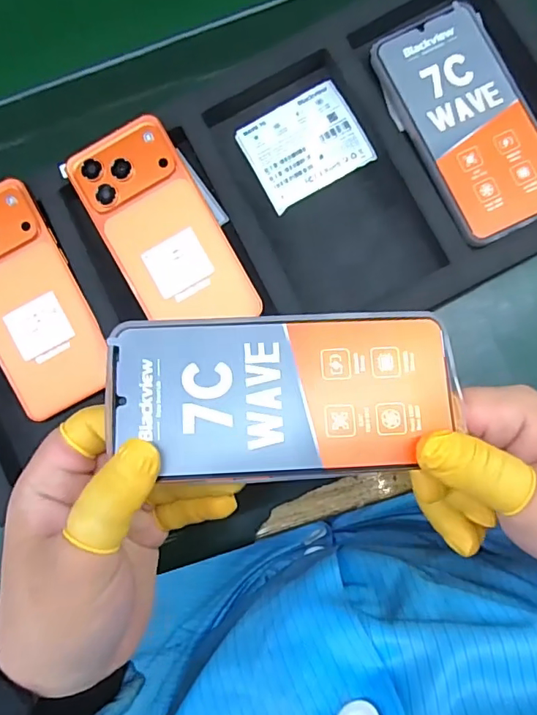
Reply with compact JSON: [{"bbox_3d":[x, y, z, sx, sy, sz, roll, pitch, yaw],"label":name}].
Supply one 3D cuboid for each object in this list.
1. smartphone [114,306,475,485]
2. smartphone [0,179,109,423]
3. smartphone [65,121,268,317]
[{"bbox_3d":[0.008,0.017,0.243,0.163,0.007,0.076,-1,82,-3],"label":"smartphone"},{"bbox_3d":[-0.172,-0.041,0.358,0.077,0.009,0.162,-28,89,1],"label":"smartphone"},{"bbox_3d":[-0.076,-0.090,0.354,0.073,0.015,0.157,-29,81,0],"label":"smartphone"}]

